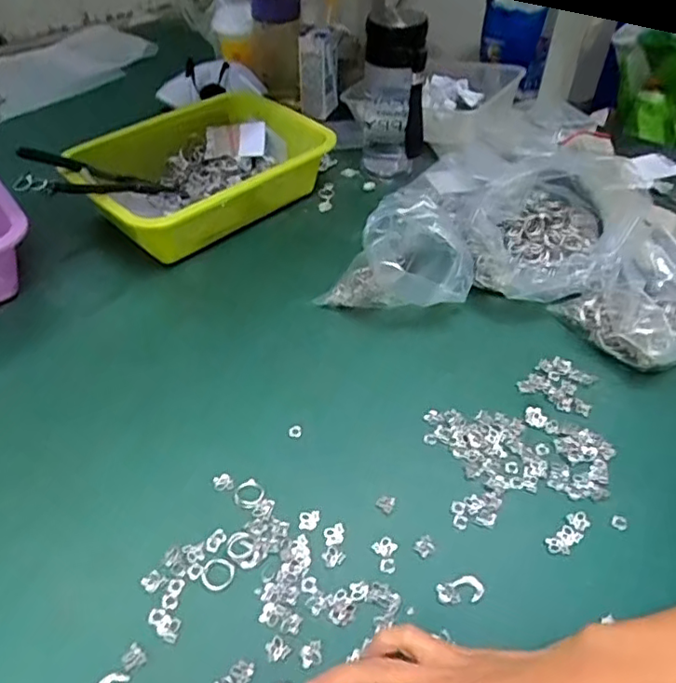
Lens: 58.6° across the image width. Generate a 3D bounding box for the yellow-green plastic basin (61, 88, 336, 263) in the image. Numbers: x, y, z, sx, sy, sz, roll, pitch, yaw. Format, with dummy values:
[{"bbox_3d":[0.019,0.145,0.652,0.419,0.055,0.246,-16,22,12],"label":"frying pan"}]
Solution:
[{"bbox_3d":[-0.151,-0.190,0.686,0.266,0.074,0.158,-31,54,-28],"label":"yellow-green plastic basin"}]

